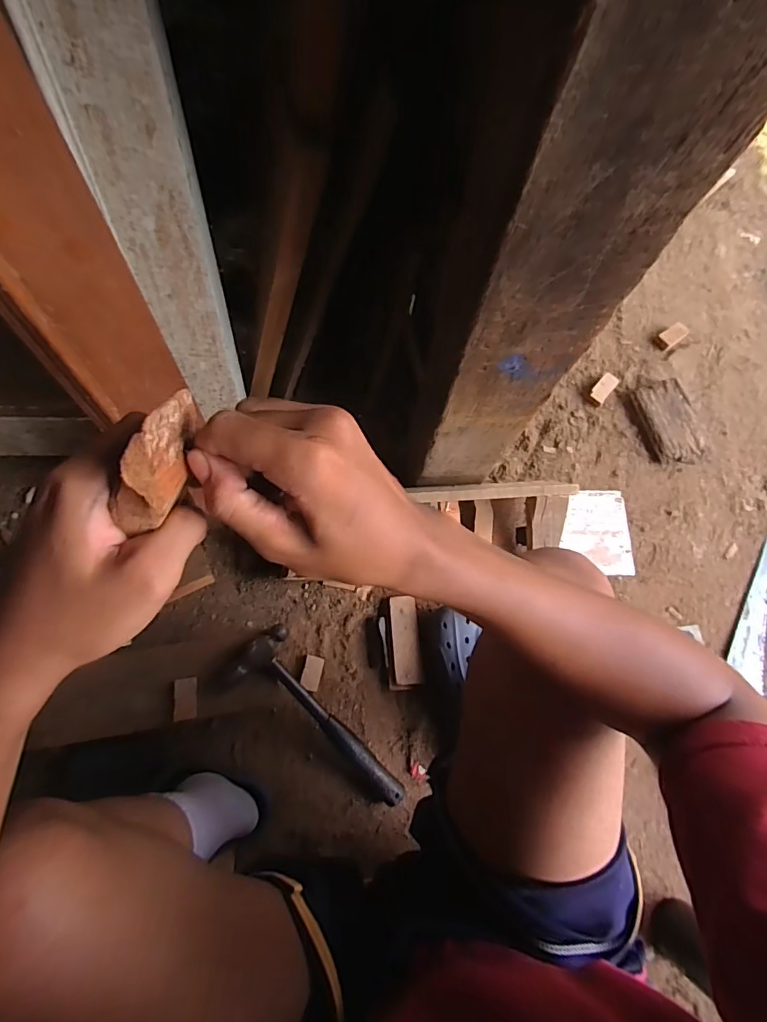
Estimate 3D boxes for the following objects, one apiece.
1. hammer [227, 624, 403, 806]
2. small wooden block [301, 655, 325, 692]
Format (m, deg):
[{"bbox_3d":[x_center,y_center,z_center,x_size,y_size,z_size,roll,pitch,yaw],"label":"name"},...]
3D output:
[{"bbox_3d":[-0.086,0.302,0.684,0.097,0.046,0.315,-41,98,-8],"label":"hammer"},{"bbox_3d":[-0.109,0.249,0.737,0.027,0.017,0.049,10,76,4],"label":"small wooden block"}]

